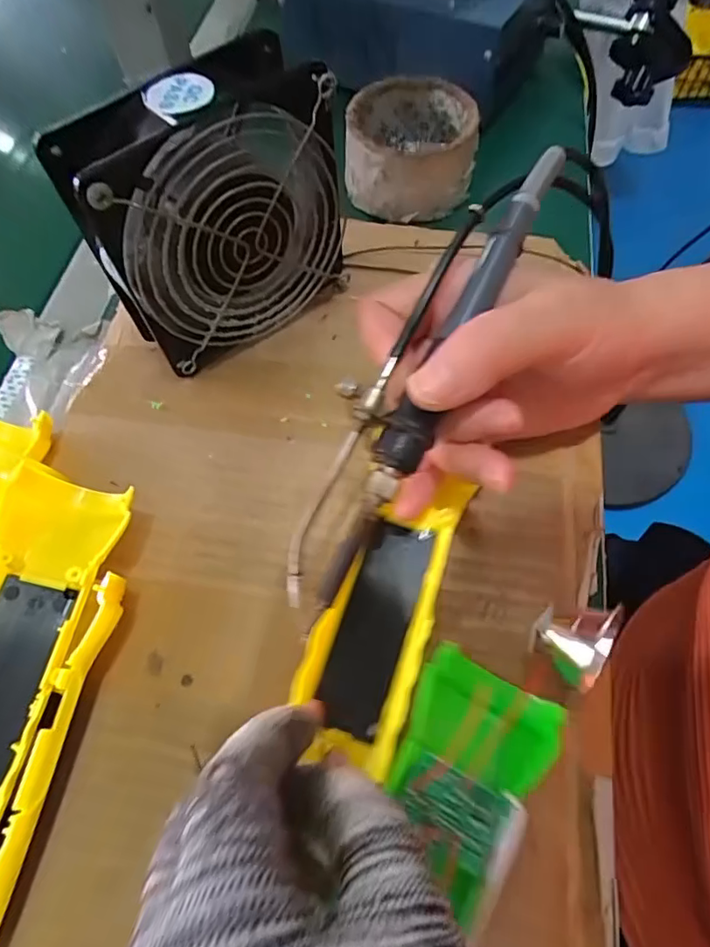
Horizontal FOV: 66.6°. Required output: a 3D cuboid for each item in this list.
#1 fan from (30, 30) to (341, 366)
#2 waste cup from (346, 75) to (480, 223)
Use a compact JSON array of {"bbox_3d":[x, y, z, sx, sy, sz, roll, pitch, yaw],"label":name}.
[{"bbox_3d":[-0.068,-0.125,0.273,0.120,0.123,0.053,-33,66,-15],"label":"fan"},{"bbox_3d":[0.038,-0.219,0.364,0.084,0.047,0.086,-1,63,1],"label":"waste cup"}]

